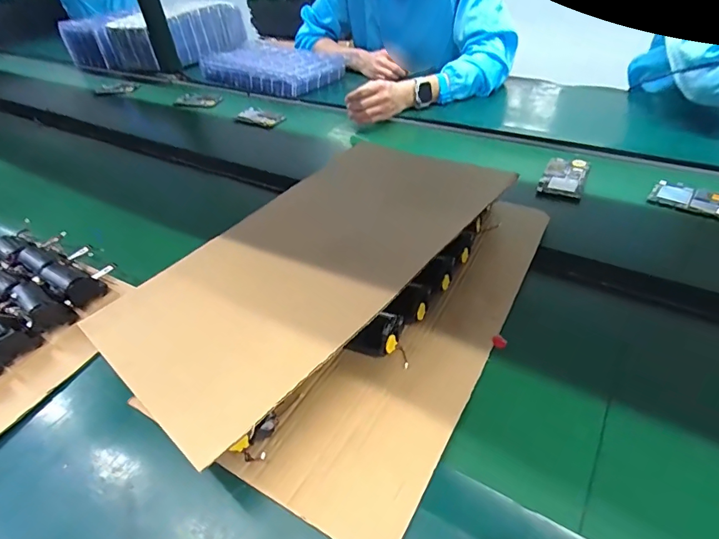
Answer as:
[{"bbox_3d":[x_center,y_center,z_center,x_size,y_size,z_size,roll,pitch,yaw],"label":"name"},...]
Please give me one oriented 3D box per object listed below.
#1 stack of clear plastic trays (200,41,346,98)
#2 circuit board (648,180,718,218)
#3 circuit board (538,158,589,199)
[{"bbox_3d":[-0.217,-0.514,1.130,0.374,0.094,0.194,21,49,26],"label":"stack of clear plastic trays"},{"bbox_3d":[0.505,-0.102,0.641,0.123,0.010,0.060,22,50,27],"label":"circuit board"},{"bbox_3d":[0.343,-0.156,0.722,0.065,0.009,0.108,17,47,23],"label":"circuit board"}]

